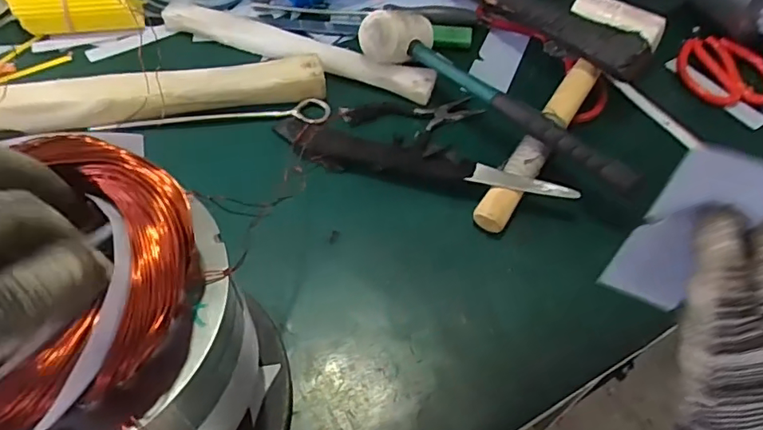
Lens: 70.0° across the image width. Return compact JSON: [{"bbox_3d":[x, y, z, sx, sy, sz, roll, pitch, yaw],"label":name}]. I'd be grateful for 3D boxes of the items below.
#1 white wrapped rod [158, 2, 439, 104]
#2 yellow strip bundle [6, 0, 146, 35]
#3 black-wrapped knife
[{"bbox_3d":[-0.088,-0.171,0.555,0.296,0.019,0.033,21,57,12],"label":"white wrapped rod"},{"bbox_3d":[-0.320,-0.219,0.570,0.124,0.043,0.043,-14,57,-11],"label":"yellow strip bundle"},{"bbox_3d":[0.032,-0.052,0.474,0.260,0.027,0.041,13,56,7],"label":"black-wrapped knife"}]

